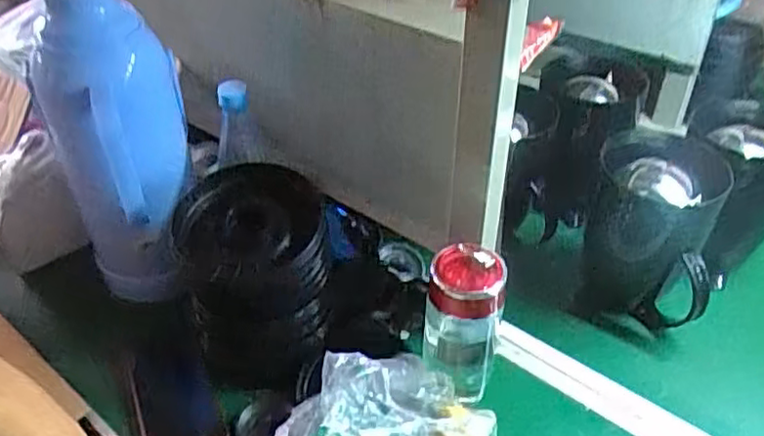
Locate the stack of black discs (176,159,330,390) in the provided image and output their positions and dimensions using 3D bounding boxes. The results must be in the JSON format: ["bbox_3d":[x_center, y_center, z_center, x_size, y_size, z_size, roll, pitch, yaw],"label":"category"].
[{"bbox_3d":[-0.122,0.059,0.675,0.141,0.168,0.132,-6,38,-8],"label":"stack of black discs"}]

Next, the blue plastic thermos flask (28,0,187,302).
[{"bbox_3d":[-0.253,-0.062,0.670,0.133,0.332,0.116,-15,40,-20],"label":"blue plastic thermos flask"}]

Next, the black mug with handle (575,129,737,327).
[{"bbox_3d":[0.312,0.008,0.797,0.133,0.186,0.164,12,39,15],"label":"black mug with handle"}]

